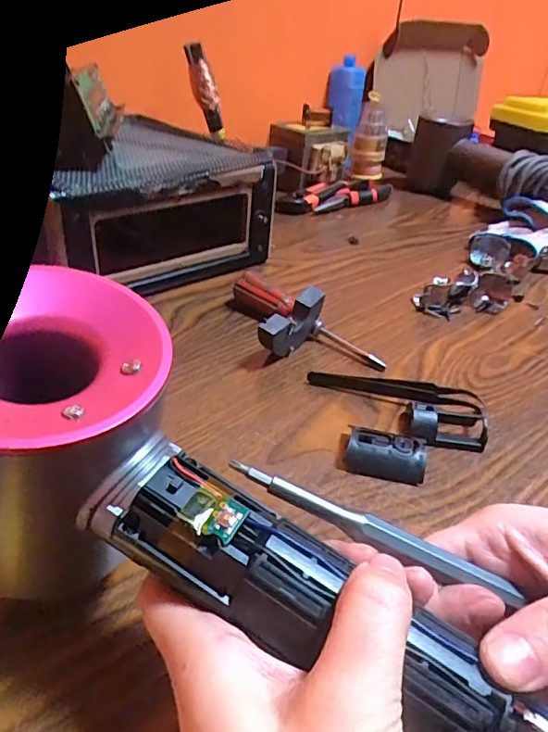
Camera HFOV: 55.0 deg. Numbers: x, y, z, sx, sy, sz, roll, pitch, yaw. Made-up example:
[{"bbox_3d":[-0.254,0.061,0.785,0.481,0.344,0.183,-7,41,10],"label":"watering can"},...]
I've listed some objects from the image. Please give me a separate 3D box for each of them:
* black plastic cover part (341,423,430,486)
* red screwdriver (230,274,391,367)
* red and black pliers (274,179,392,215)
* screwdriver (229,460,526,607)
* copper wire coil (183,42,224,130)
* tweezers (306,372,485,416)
[{"bbox_3d":[0.062,0.049,0.294,0.043,0.014,0.028,11,35,7],"label":"black plastic cover part"},{"bbox_3d":[0.020,-0.036,0.399,0.138,0.021,0.023,31,41,31],"label":"red screwdriver"},{"bbox_3d":[0.081,-0.219,0.675,0.202,0.027,0.037,-17,41,-31],"label":"red and black pliers"},{"bbox_3d":[0.032,0.055,0.178,0.101,0.005,0.007,24,36,3],"label":"screwdriver"},{"bbox_3d":[-0.077,-0.312,0.591,0.023,0.095,0.022,-9,45,9],"label":"copper wire coil"},{"bbox_3d":[0.078,0.015,0.345,0.111,0.013,0.012,10,35,6],"label":"tweezers"}]

